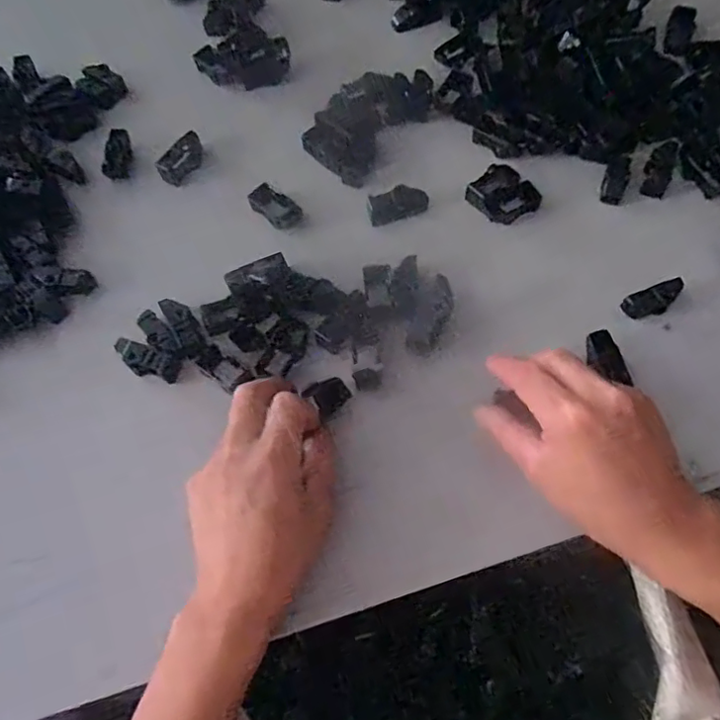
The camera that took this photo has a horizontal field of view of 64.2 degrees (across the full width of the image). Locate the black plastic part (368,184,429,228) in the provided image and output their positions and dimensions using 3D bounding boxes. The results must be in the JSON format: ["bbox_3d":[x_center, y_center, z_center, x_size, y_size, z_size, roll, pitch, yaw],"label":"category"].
[{"bbox_3d":[0.033,-0.130,0.477,0.048,0.016,0.020,-16,65,-4],"label":"black plastic part"}]

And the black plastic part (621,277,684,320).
[{"bbox_3d":[0.225,-0.045,0.440,0.046,0.014,0.019,-26,65,8],"label":"black plastic part"}]

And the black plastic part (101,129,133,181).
[{"bbox_3d":[-0.219,-0.188,0.521,0.020,0.014,0.049,-1,64,3],"label":"black plastic part"}]

